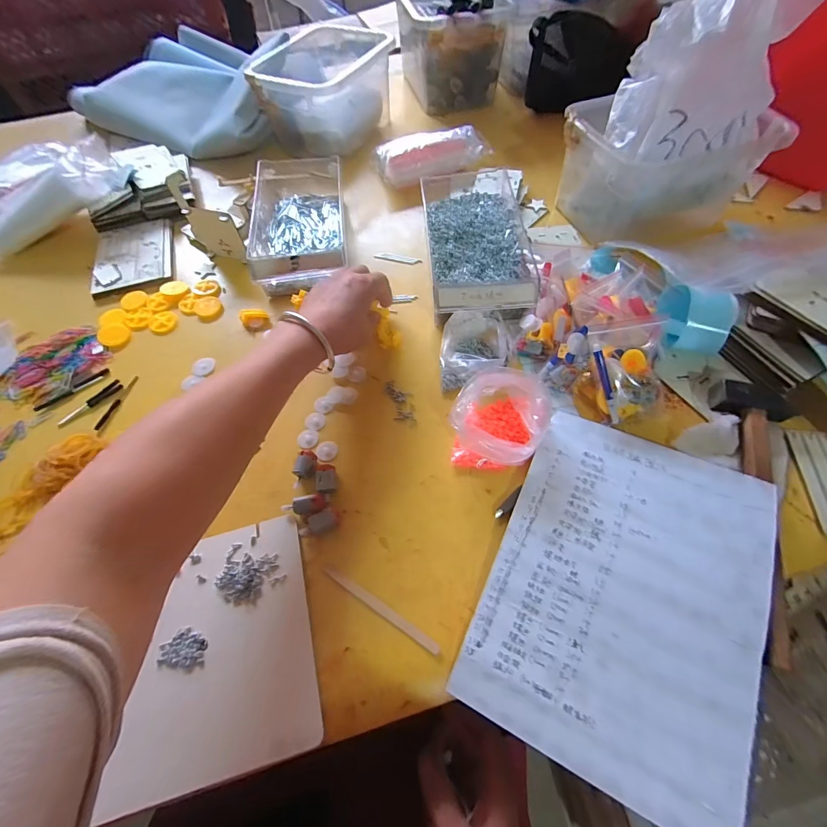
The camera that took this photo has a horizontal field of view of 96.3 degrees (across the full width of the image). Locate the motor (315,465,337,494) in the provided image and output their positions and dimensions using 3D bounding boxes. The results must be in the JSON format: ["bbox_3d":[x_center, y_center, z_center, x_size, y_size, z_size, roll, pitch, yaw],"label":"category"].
[{"bbox_3d":[-0.086,0.065,0.370,0.018,0.018,0.029,-5,61,0],"label":"motor"}]

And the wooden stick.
[{"bbox_3d":[-0.029,0.167,0.318,0.115,0.004,0.009,29,66,17],"label":"wooden stick"}]

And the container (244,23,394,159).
[{"bbox_3d":[-0.160,-0.573,0.678,0.184,0.116,0.207,17,63,12],"label":"container"}]

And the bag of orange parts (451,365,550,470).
[{"bbox_3d":[0.085,0.005,0.371,0.089,0.059,0.094,14,63,10],"label":"bag of orange parts"}]

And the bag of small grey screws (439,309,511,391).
[{"bbox_3d":[0.071,-0.073,0.421,0.079,0.042,0.092,4,61,5],"label":"bag of small grey screws"}]

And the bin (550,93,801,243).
[{"bbox_3d":[0.323,-0.340,0.509,0.215,0.118,0.164,-19,62,-8],"label":"bin"}]

